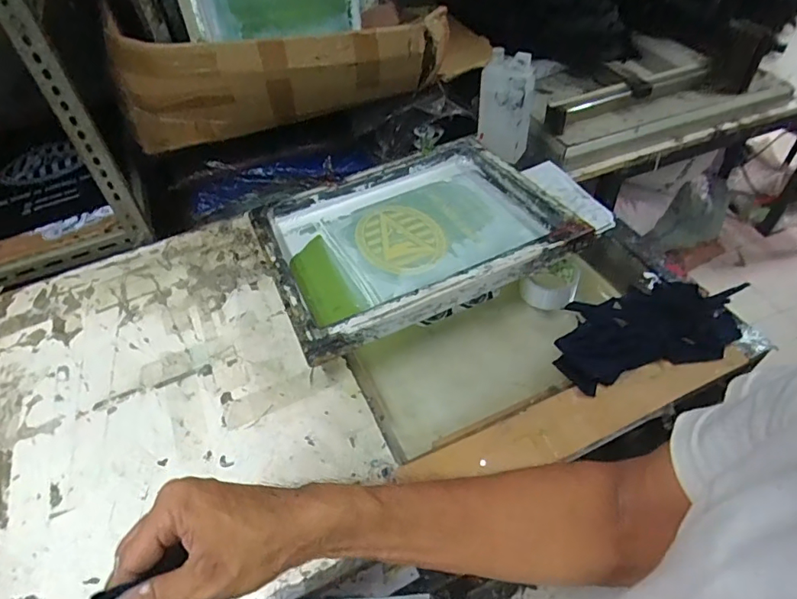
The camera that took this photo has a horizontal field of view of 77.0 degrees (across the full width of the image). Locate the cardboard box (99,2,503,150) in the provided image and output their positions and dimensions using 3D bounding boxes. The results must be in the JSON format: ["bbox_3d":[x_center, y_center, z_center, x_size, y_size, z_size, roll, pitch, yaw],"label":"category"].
[{"bbox_3d":[-0.150,-0.425,0.938,0.731,0.203,0.109,-12,49,-5],"label":"cardboard box"}]

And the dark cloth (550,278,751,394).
[{"bbox_3d":[0.381,0.039,0.762,0.298,0.030,0.144,-14,50,-6],"label":"dark cloth"}]

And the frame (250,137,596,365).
[{"bbox_3d":[0.018,-0.120,0.881,0.482,0.065,0.387,-22,45,-11],"label":"frame"}]

